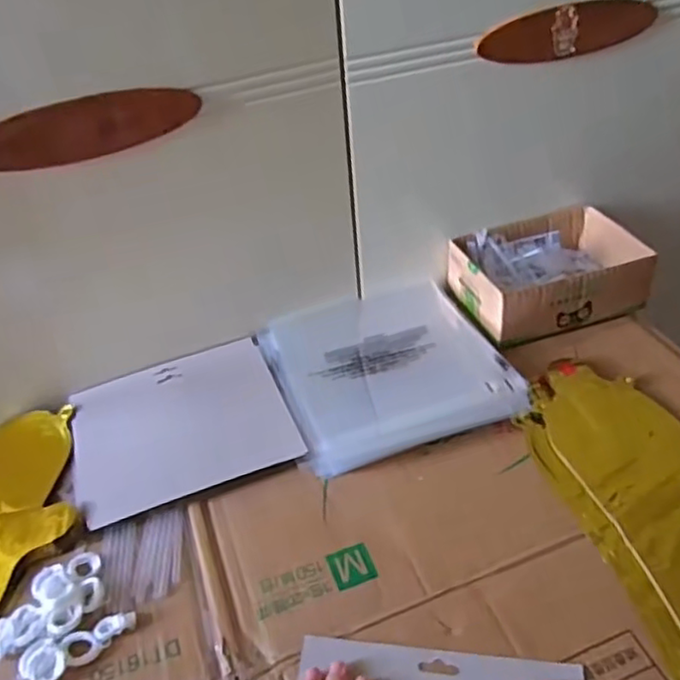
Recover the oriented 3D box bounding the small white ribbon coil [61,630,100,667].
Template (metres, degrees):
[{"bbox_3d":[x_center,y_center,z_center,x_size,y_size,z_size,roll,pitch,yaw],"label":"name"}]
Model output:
[{"bbox_3d":[-0.186,0.220,0.471,0.023,0.007,0.025,-26,46,-22],"label":"small white ribbon coil"}]

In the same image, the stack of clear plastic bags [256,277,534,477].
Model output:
[{"bbox_3d":[0.046,0.021,0.668,0.221,0.019,0.220,-15,43,-11],"label":"stack of clear plastic bags"}]

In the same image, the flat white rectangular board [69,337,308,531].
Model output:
[{"bbox_3d":[-0.155,0.077,0.631,0.196,0.008,0.172,-17,43,-13],"label":"flat white rectangular board"}]

